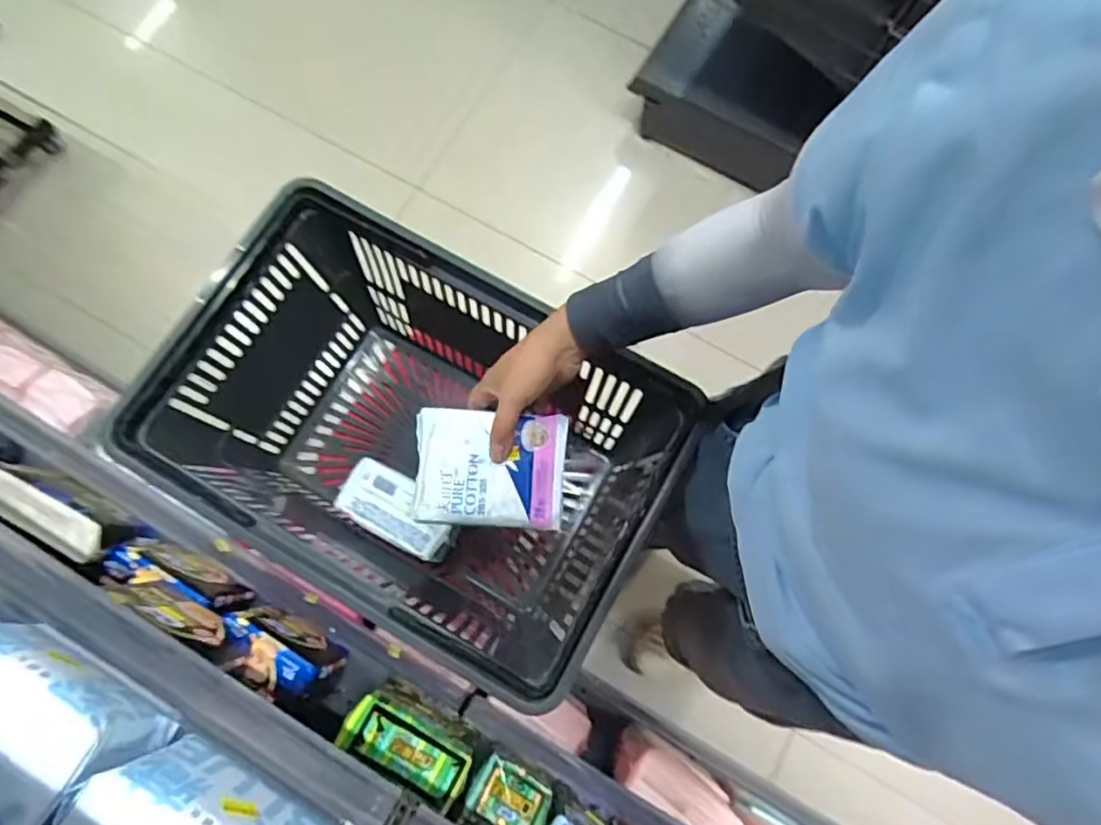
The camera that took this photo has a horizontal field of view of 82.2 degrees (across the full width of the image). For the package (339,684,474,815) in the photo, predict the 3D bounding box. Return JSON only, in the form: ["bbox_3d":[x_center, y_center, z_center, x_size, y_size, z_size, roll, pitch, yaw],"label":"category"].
[{"bbox_3d":[-0.135,0.321,0.626,0.122,0.084,0.054,27,76,5],"label":"package"}]

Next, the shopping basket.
[{"bbox_3d":[-0.127,0.036,0.688,0.452,0.275,0.309,29,77,6],"label":"shopping basket"}]

